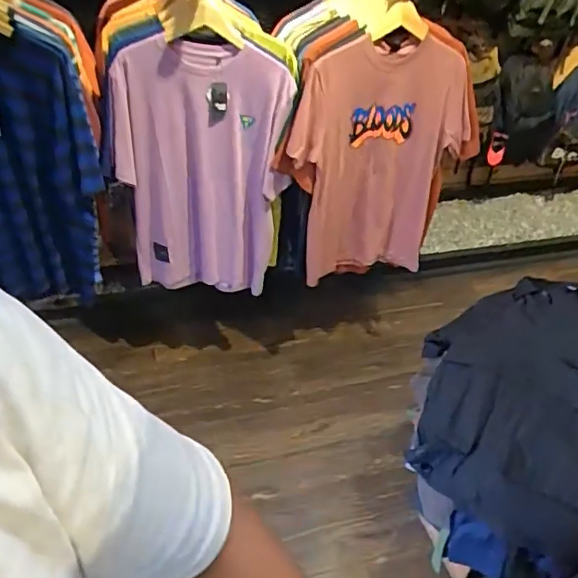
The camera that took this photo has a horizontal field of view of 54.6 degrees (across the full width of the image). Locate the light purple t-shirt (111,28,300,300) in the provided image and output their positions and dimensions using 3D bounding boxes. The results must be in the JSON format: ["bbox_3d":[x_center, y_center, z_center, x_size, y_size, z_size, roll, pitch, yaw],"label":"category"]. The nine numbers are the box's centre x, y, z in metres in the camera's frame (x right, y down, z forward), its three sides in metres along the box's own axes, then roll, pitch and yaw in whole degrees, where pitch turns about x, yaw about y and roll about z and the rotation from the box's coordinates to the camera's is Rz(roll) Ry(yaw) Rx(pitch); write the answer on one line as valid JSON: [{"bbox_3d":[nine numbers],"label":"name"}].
[{"bbox_3d":[-0.255,-0.336,1.627,0.475,0.732,0.183,8,39,3],"label":"light purple t-shirt"}]

